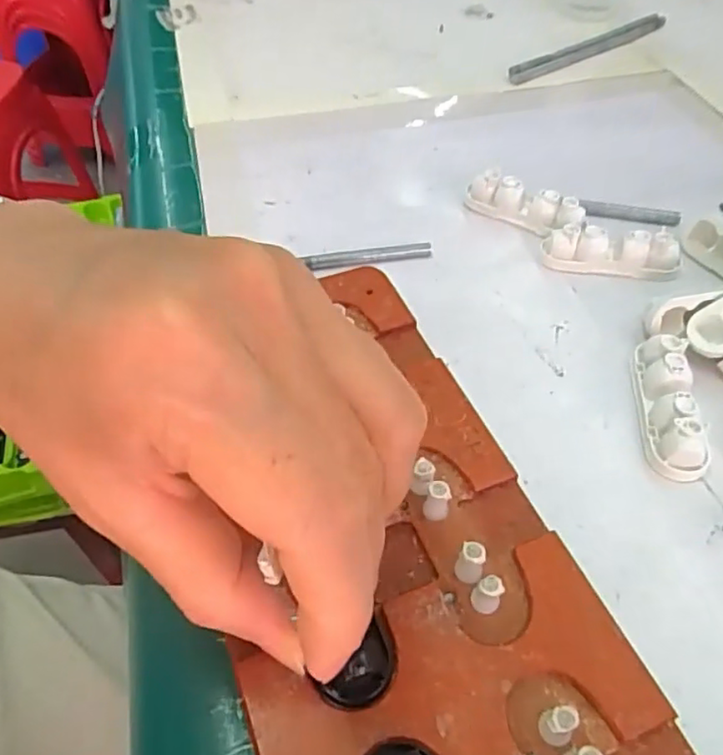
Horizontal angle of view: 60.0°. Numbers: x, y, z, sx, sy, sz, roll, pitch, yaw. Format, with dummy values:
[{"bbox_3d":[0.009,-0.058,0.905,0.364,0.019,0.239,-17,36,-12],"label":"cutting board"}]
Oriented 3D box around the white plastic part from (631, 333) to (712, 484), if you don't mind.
[{"bbox_3d":[0.113,0.008,0.231,0.018,0.016,0.057,4,50,4],"label":"white plastic part"}]

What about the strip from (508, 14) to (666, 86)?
[{"bbox_3d":[0.159,-0.230,0.437,0.152,0.006,0.018,-29,55,-22],"label":"strip"}]

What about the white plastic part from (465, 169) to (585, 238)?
[{"bbox_3d":[0.079,-0.086,0.309,0.057,0.018,0.017,28,56,22],"label":"white plastic part"}]

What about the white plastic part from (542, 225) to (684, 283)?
[{"bbox_3d":[0.114,-0.057,0.285,0.060,0.014,0.016,8,51,8],"label":"white plastic part"}]

